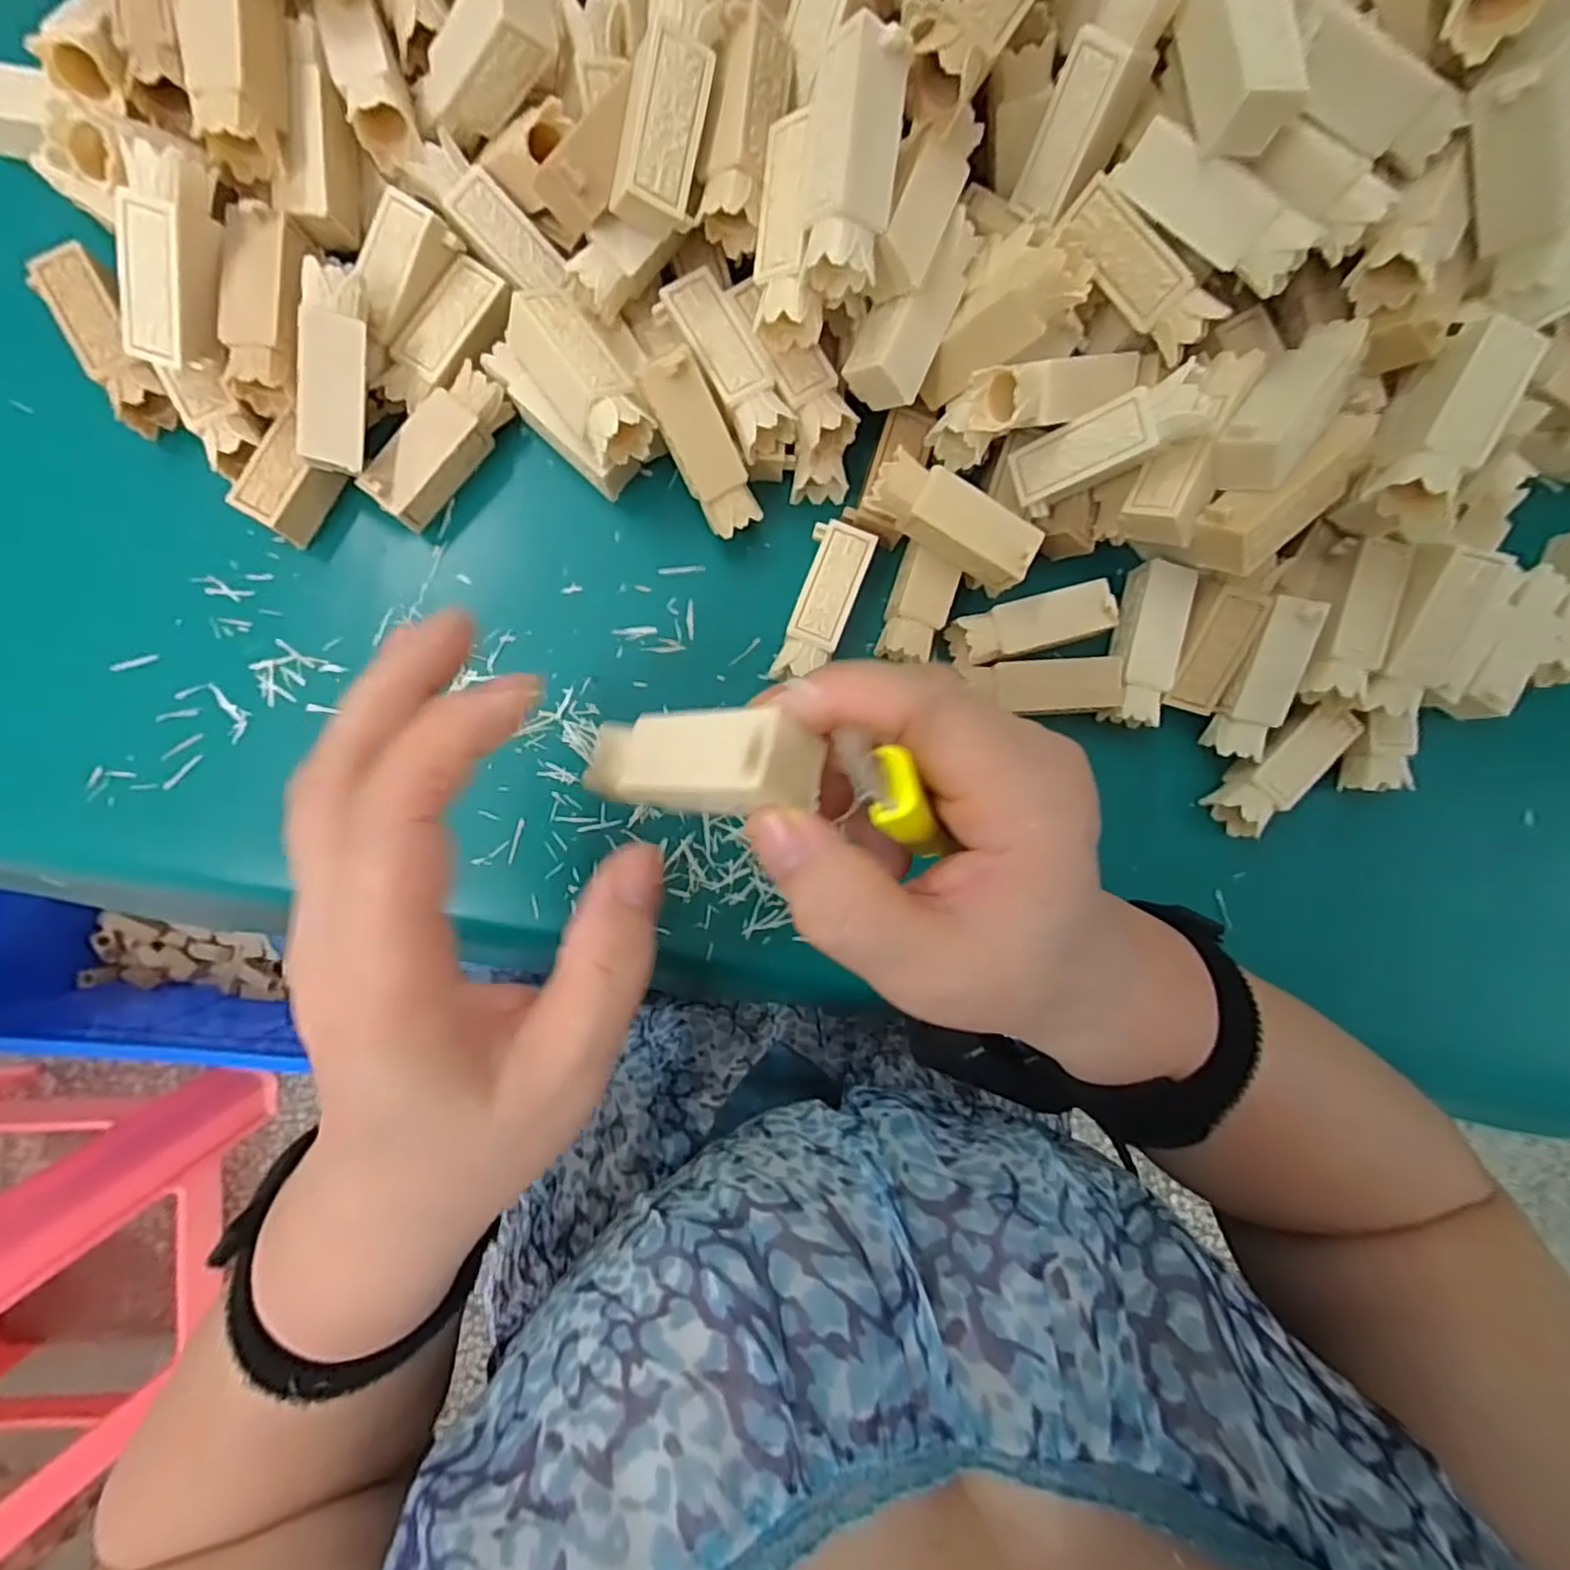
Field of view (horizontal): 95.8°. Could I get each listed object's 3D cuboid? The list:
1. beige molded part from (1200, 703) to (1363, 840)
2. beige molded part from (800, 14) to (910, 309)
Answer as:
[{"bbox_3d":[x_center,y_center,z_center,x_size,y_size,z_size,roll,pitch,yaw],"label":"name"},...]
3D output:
[{"bbox_3d":[0.196,-0.008,0.281,0.059,0.020,0.023,-44,91,-3],"label":"beige molded part"},{"bbox_3d":[0.020,-0.186,0.215,0.026,0.031,0.060,7,110,-3],"label":"beige molded part"}]

